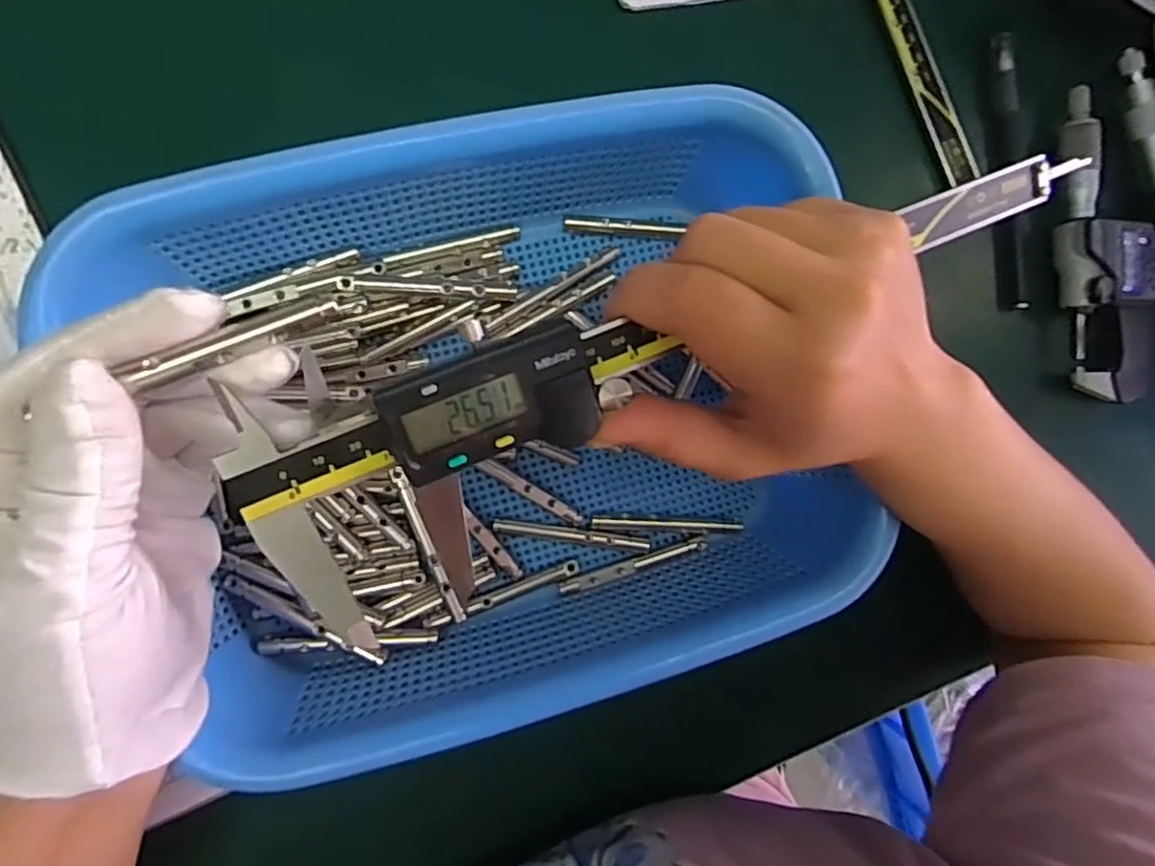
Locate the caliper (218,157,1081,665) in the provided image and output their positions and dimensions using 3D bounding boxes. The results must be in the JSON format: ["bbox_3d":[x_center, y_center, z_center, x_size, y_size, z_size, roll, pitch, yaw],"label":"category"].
[{"bbox_3d":[0.041,-0.029,0.206,0.281,0.019,0.071,-26,94,-13],"label":"caliper"}]

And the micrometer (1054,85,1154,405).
[{"bbox_3d":[0.281,-0.097,0.353,0.056,0.025,0.156,-5,93,-11],"label":"micrometer"}]

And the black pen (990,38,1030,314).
[{"bbox_3d":[0.230,-0.137,0.352,0.018,0.014,0.139,-5,93,-11],"label":"black pen"}]

